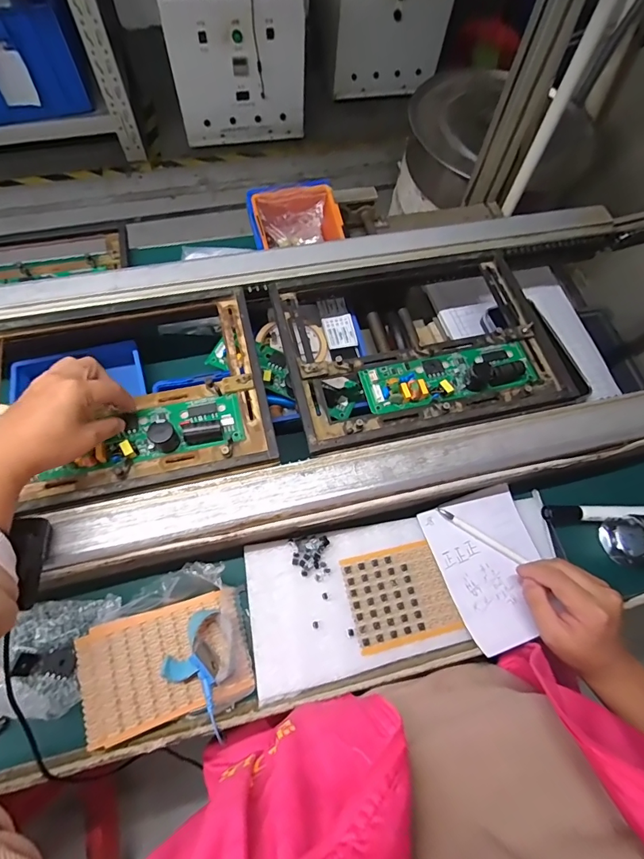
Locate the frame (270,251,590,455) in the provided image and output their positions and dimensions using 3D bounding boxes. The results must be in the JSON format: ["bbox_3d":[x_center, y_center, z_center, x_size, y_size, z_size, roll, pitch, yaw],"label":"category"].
[{"bbox_3d":[0.110,-0.103,0.474,0.296,0.029,0.221,-12,67,-8],"label":"frame"}]

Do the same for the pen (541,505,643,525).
[{"bbox_3d":[0.296,0.086,0.441,0.132,0.020,0.017,-2,66,-4],"label":"pen"}]

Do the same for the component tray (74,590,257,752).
[{"bbox_3d":[-0.134,0.199,0.363,0.136,0.017,0.088,-15,68,-9],"label":"component tray"}]

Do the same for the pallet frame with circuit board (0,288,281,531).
[{"bbox_3d":[-0.211,-0.040,0.431,0.295,0.030,0.223,-12,67,-8],"label":"pallet frame with circuit board"}]

